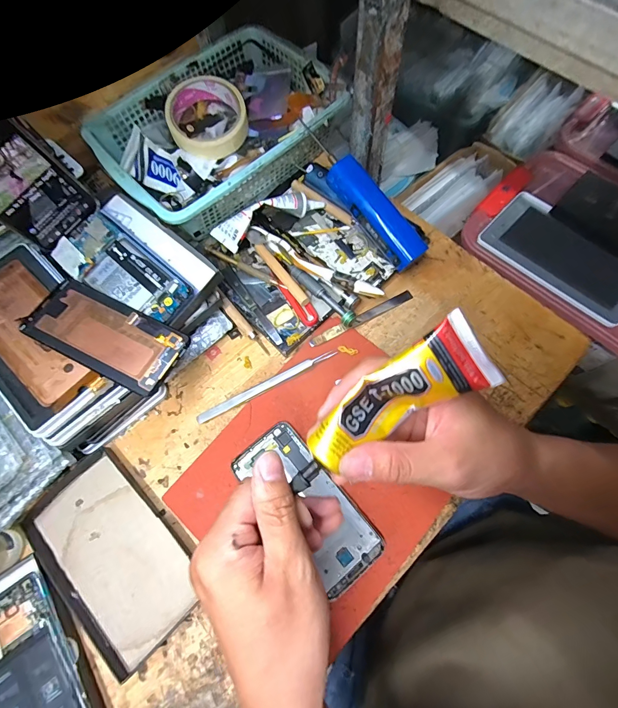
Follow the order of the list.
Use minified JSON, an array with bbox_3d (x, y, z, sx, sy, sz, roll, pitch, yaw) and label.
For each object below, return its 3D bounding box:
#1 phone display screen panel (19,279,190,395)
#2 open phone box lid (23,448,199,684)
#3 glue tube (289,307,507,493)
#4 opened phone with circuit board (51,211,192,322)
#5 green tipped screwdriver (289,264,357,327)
[{"bbox_3d":[-0.184,-0.018,0.330,0.137,0.012,0.062,26,73,8],"label":"phone display screen panel"},{"bbox_3d":[-0.182,0.186,0.344,0.102,0.017,0.173,-41,74,-11],"label":"open phone box lid"},{"bbox_3d":[0.045,0.034,0.218,0.132,0.029,0.040,-38,74,12],"label":"glue tube"},{"bbox_3d":[-0.187,-0.085,0.366,0.150,0.011,0.066,37,77,13],"label":"opened phone with circuit board"},{"bbox_3d":[0.014,-0.066,0.404,0.015,0.019,0.099,-40,74,-10],"label":"green tipped screwdriver"}]

